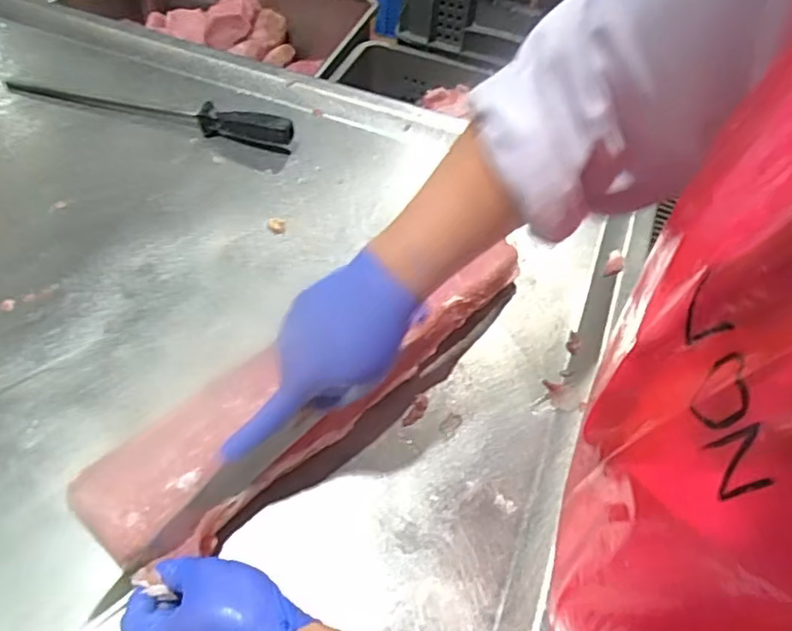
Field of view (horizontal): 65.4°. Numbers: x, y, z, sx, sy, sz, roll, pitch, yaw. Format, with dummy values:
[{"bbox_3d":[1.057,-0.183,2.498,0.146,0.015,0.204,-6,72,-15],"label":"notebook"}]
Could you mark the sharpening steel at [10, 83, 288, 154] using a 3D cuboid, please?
[{"bbox_3d":[-0.323,-0.274,0.800,0.395,0.038,0.032,15,54,7],"label":"sharpening steel"}]

